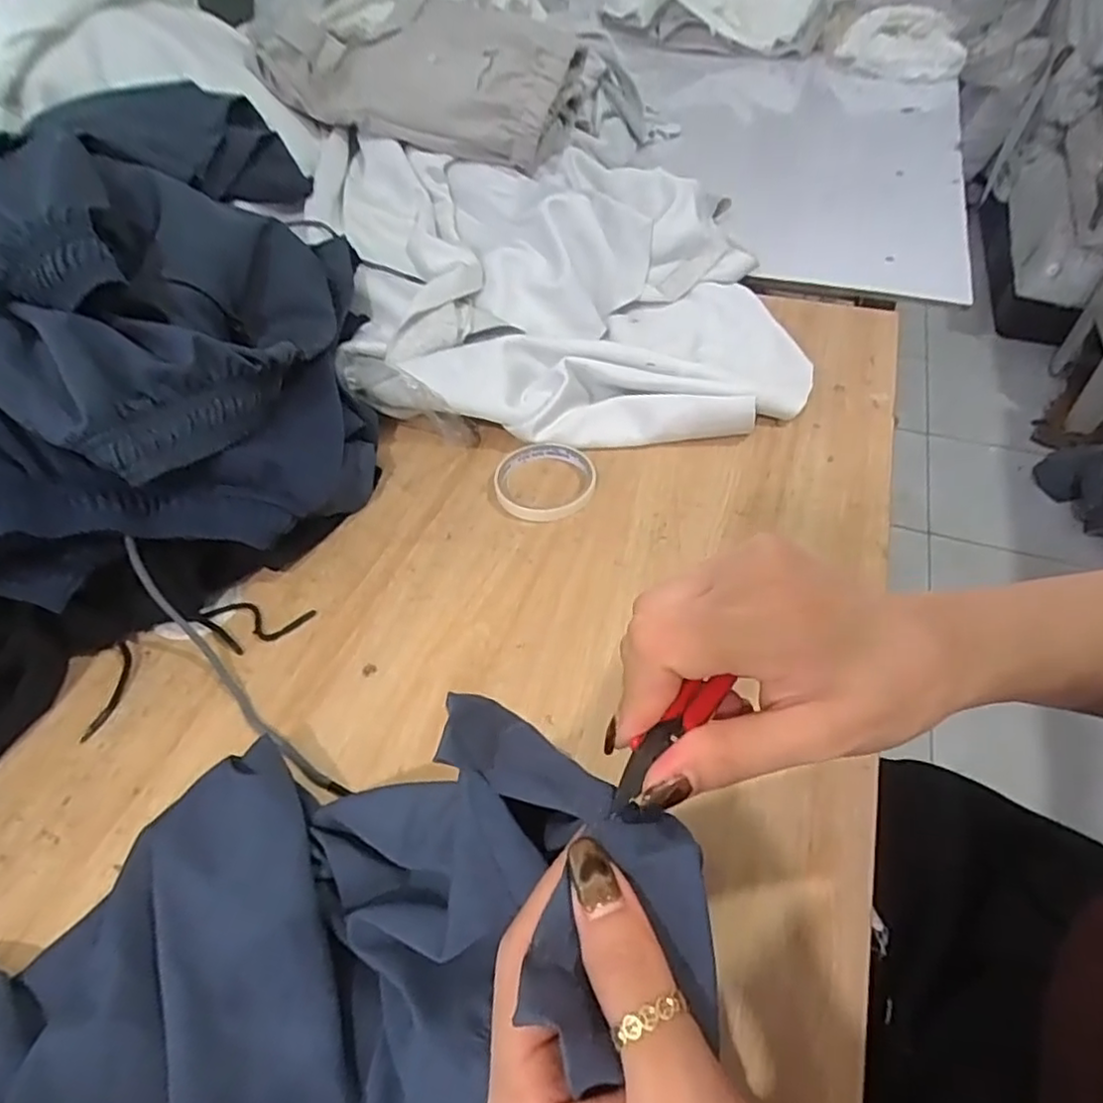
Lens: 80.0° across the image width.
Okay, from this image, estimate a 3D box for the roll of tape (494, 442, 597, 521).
[{"bbox_3d":[-0.005,-0.062,0.581,0.087,0.014,0.087,-1,48,1],"label":"roll of tape"}]

